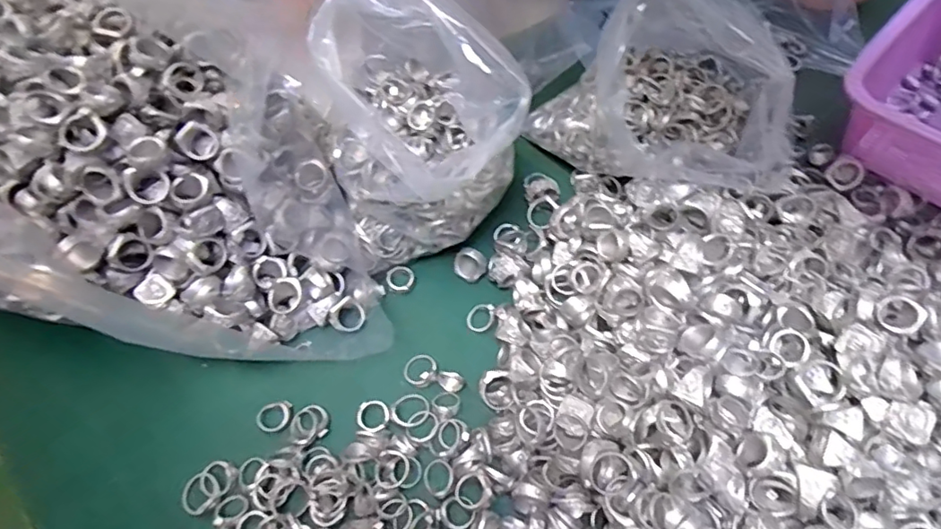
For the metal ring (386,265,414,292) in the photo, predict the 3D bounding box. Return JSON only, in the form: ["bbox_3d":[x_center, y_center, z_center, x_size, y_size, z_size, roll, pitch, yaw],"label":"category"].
[{"bbox_3d":[-0.056,0.011,0.451,0.022,0.004,0.021,-1,72,4],"label":"metal ring"}]

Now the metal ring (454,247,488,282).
[{"bbox_3d":[0.000,0.000,0.451,0.026,0.025,0.007,29,21,3],"label":"metal ring"}]

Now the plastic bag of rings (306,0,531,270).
[{"bbox_3d":[-0.041,-0.099,0.425,0.132,0.154,0.151,-21,61,-10],"label":"plastic bag of rings"}]

